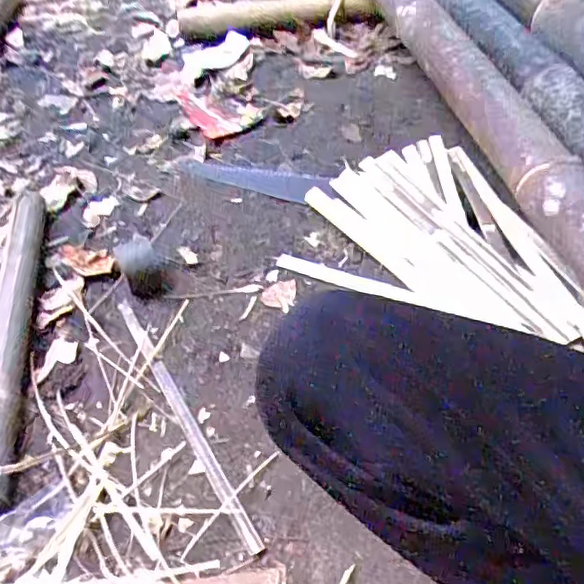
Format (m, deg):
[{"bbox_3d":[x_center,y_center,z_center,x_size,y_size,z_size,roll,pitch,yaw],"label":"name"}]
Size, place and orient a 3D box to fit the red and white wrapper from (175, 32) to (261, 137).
[{"bbox_3d":[-0.152,-0.421,1.193,0.149,0.035,0.333,-7,48,-3],"label":"red and white wrapper"}]

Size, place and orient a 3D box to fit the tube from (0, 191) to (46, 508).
[{"bbox_3d":[-0.363,0.035,0.774,0.053,0.041,0.493,-10,48,-6],"label":"tube"}]

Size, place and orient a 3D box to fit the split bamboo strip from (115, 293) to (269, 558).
[{"bbox_3d":[-0.132,0.138,0.704,0.018,0.009,0.373,-25,52,-18],"label":"split bamboo strip"}]

